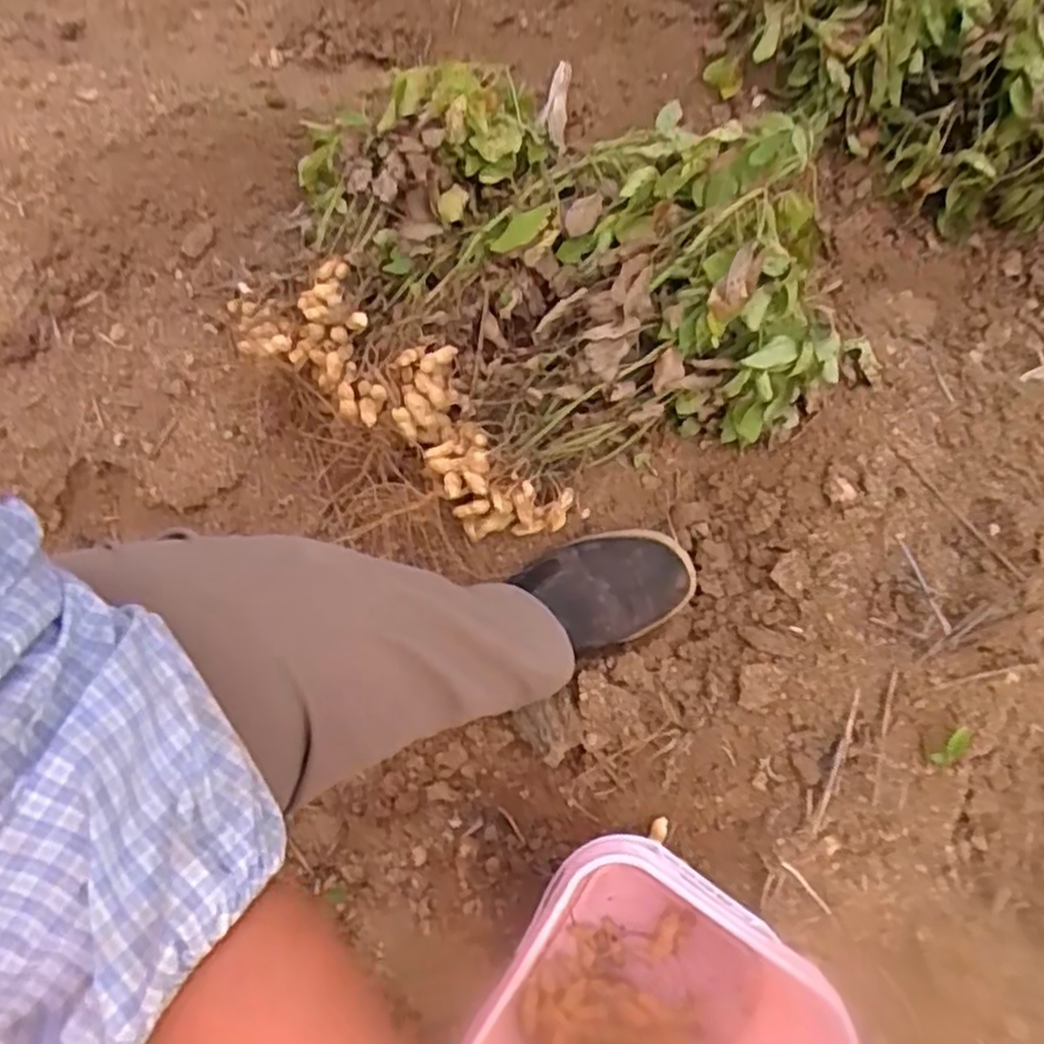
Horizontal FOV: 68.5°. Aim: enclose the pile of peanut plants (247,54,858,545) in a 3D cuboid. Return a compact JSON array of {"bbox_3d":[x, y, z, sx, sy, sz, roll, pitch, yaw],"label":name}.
[{"bbox_3d":[-0.010,-0.258,0.709,0.502,0.173,0.493,-23,66,-8],"label":"pile of peanut plants"}]

